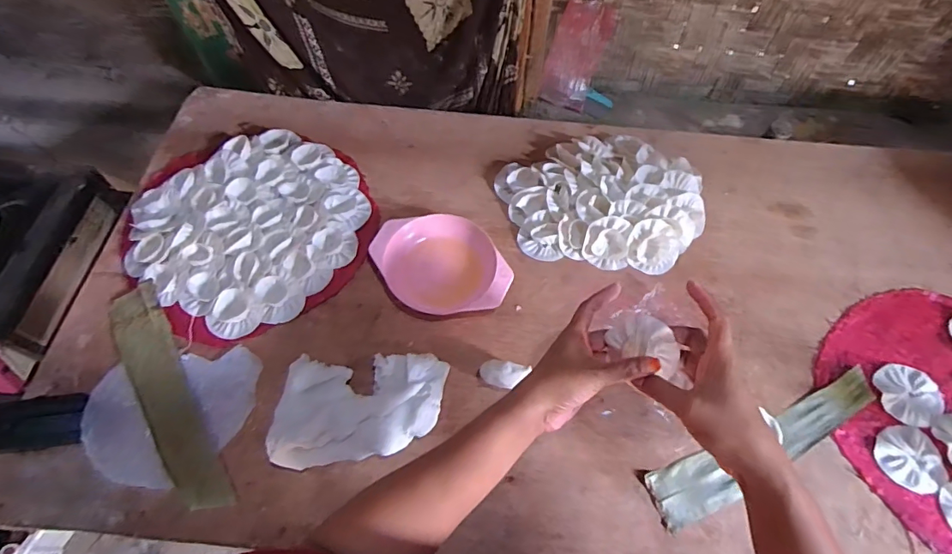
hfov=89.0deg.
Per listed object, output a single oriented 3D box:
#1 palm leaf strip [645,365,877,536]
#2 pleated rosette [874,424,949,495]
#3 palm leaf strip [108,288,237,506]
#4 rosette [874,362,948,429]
[{"bbox_3d":[0.339,0.196,0.559,0.308,0.009,0.060,-22,68,-10],"label":"palm leaf strip"},{"bbox_3d":[0.497,0.206,0.552,0.069,0.004,0.072,0,62,0],"label":"pleated rosette"},{"bbox_3d":[-0.366,0.136,0.572,0.057,0.011,0.299,-29,71,-12],"label":"palm leaf strip"},{"bbox_3d":[0.525,0.143,0.585,0.074,0.004,0.073,0,62,0],"label":"rosette"}]

